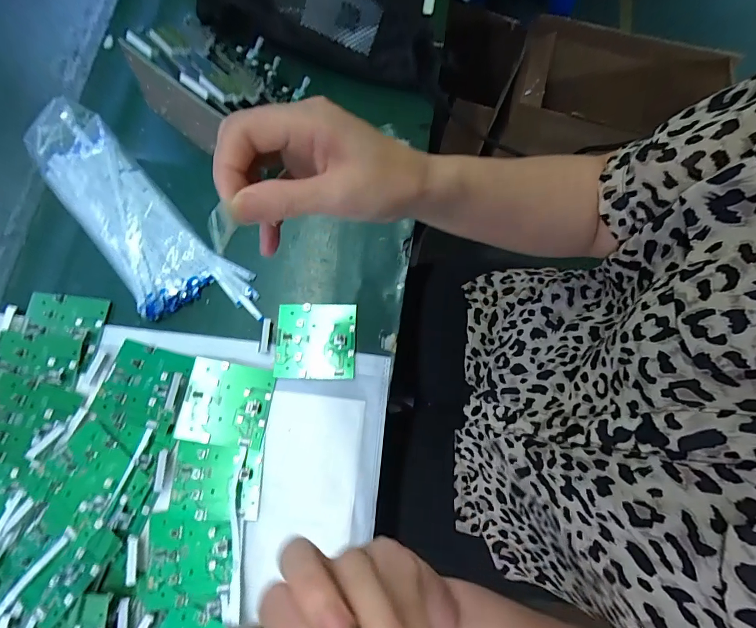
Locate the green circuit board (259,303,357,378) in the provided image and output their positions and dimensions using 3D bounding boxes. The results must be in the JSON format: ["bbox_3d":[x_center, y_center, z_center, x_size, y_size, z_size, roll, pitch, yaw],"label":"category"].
[{"bbox_3d":[-0.070,0.026,0.408,0.093,0.004,0.075,1,76,-1],"label":"green circuit board"}]

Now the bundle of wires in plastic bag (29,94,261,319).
[{"bbox_3d":[-0.266,-0.101,0.432,0.324,0.029,0.098,44,79,9],"label":"bundle of wires in plastic bag"}]

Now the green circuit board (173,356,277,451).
[{"bbox_3d":[-0.144,0.085,0.388,0.078,0.009,0.076,9,76,1],"label":"green circuit board"}]

